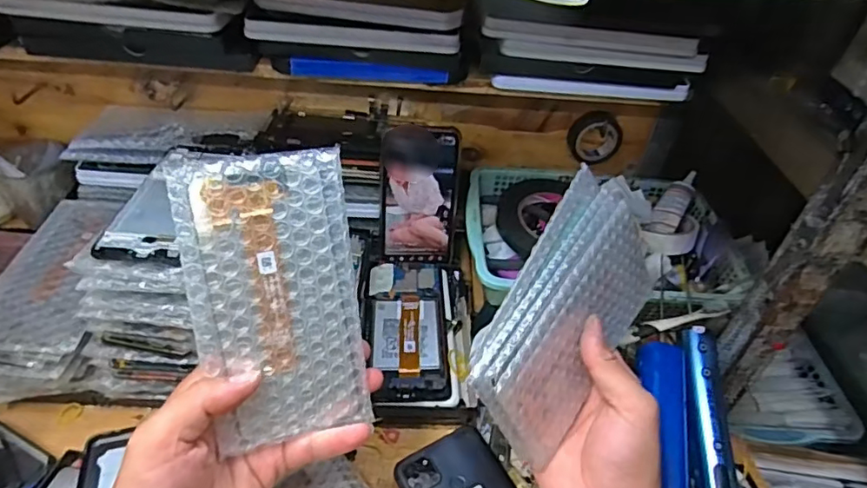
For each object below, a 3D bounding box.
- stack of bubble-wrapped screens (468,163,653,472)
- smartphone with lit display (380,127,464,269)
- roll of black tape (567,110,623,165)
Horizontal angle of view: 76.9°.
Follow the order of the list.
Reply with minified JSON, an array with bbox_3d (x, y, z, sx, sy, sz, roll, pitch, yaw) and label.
[{"bbox_3d":[0.097,0.047,0.360,0.100,0.021,0.188,45,64,-23],"label":"stack of bubble-wrapped screens"},{"bbox_3d":[-0.014,-0.046,0.545,0.073,0.141,0.010,2,24,-6],"label":"smartphone with lit display"},{"bbox_3d":[0.178,-0.116,0.601,0.057,0.058,0.015,2,24,5],"label":"roll of black tape"}]

